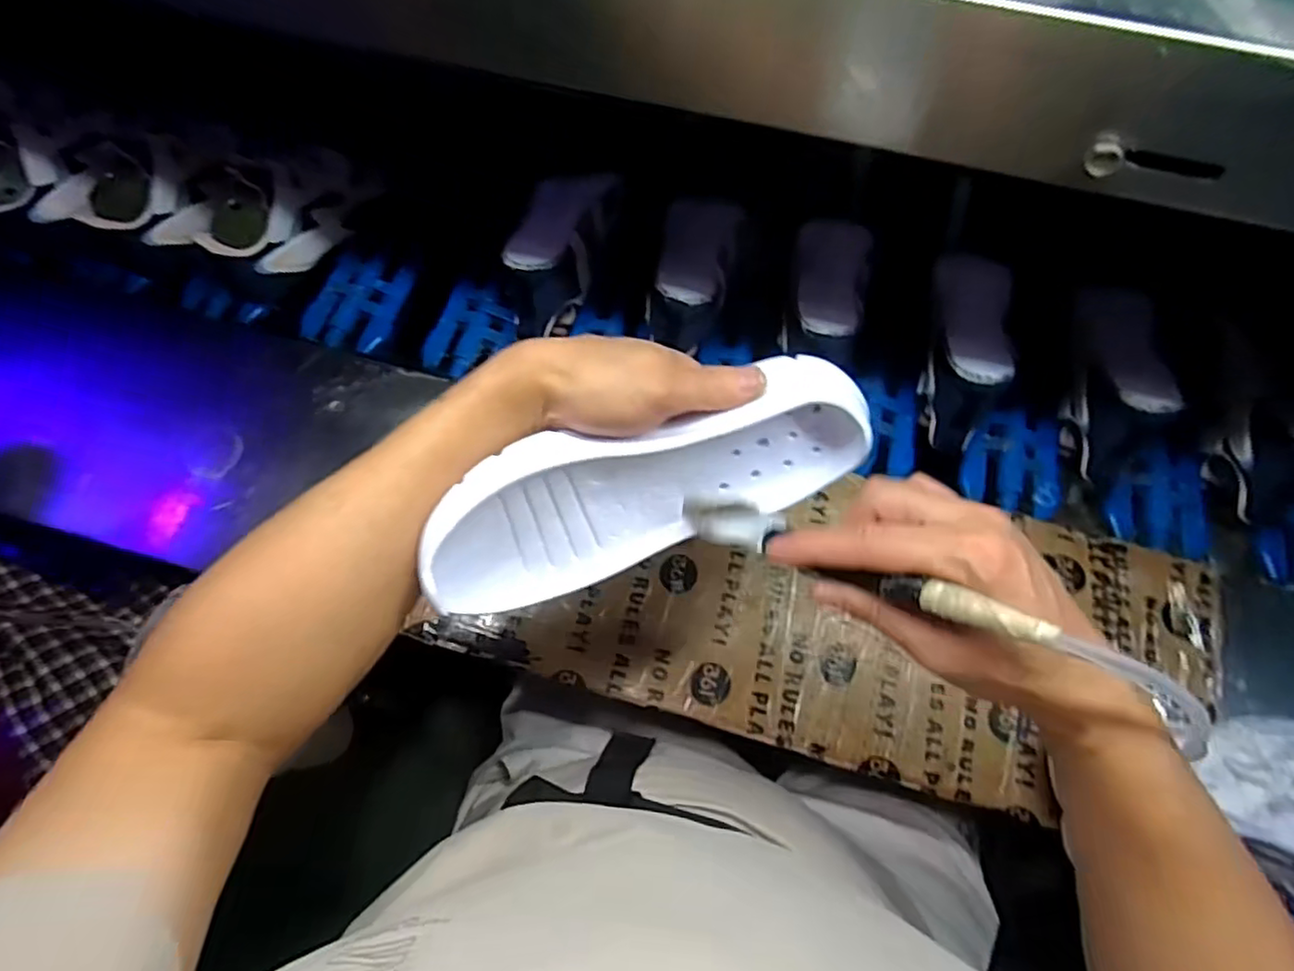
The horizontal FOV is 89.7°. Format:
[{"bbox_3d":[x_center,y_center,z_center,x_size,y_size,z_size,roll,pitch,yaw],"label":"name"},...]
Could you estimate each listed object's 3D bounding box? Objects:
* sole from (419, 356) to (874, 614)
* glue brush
[{"bbox_3d":[0.005,0.008,0.362,0.246,0.097,0.031,-19,37,-9],"label":"sole"},{"bbox_3d":[0.086,0.033,0.305,0.177,0.019,0.026,18,71,46],"label":"glue brush"}]

